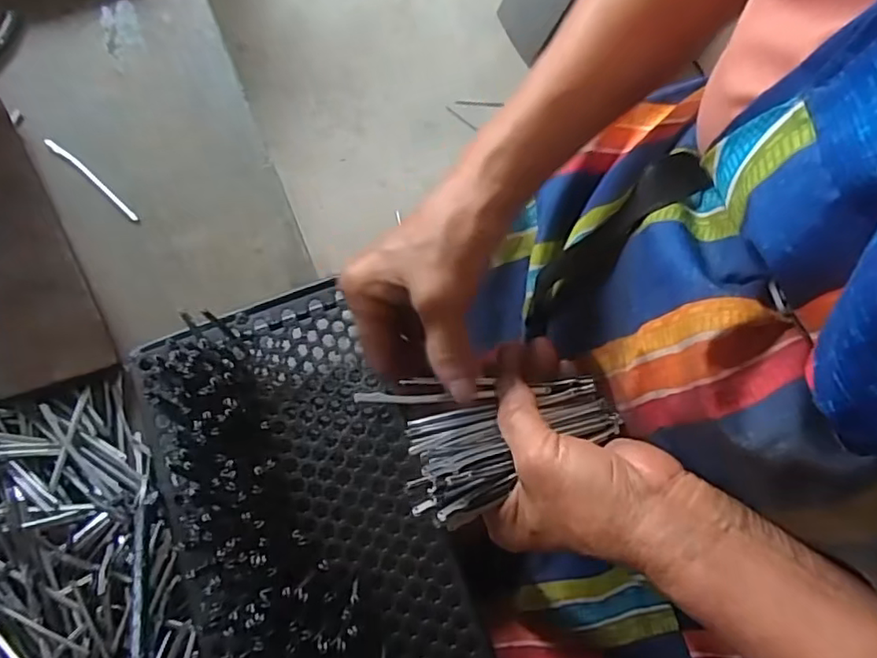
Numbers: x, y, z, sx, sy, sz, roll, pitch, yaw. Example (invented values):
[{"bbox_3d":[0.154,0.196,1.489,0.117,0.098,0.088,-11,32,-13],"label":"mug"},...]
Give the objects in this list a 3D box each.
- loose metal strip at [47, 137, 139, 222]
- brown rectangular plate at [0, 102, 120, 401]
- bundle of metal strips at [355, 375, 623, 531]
[{"bbox_3d":[-0.282,-0.123,0.506,0.107,0.004,0.008,39,74,10],"label":"loose metal strip"},{"bbox_3d":[-0.330,-0.066,0.466,0.082,0.012,0.253,-25,75,-24],"label":"brown rectangular plate"},{"bbox_3d":[0.030,0.062,0.322,0.130,0.020,0.068,-3,72,-3],"label":"bundle of metal strips"}]

